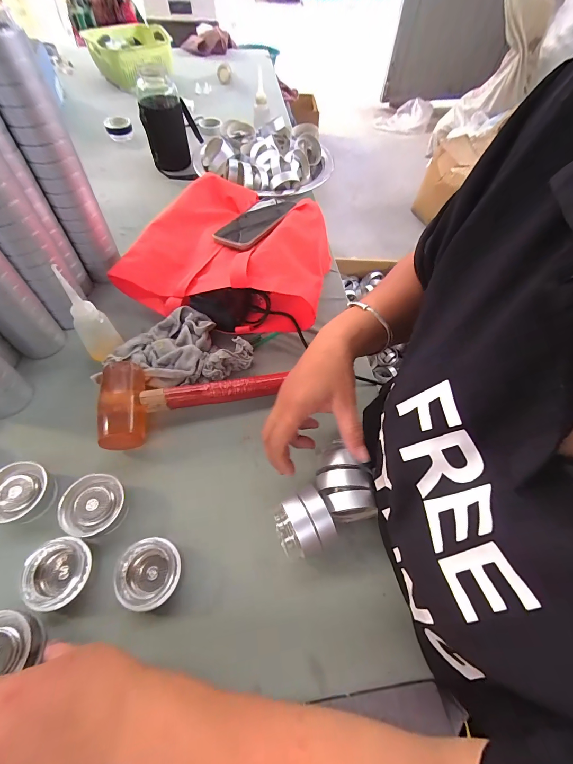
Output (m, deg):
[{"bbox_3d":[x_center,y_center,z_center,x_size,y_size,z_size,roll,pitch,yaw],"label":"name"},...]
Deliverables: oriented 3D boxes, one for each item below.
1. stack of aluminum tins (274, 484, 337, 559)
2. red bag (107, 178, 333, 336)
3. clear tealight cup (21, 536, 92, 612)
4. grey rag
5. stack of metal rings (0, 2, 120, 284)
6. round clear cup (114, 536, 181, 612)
[{"bbox_3d":[0.016,0.158,0.355,0.055,0.050,0.058,-20,60,-15],"label":"stack of aluminum tins"},{"bbox_3d":[-0.090,-0.234,0.567,0.330,0.114,0.282,14,55,5],"label":"red bag"},{"bbox_3d":[-0.232,0.195,0.332,0.057,0.024,0.062,3,55,-4],"label":"clear tealight cup"},{"bbox_3d":[-0.164,-0.050,0.490,0.217,0.046,0.124,-6,56,-10],"label":"grey rag"},{"bbox_3d":[-0.318,-0.291,0.460,0.065,0.311,0.051,-20,60,-16],"label":"stack of metal rings"},{"bbox_3d":[-0.145,0.200,0.339,0.063,0.019,0.063,-7,56,-10],"label":"round clear cup"}]

